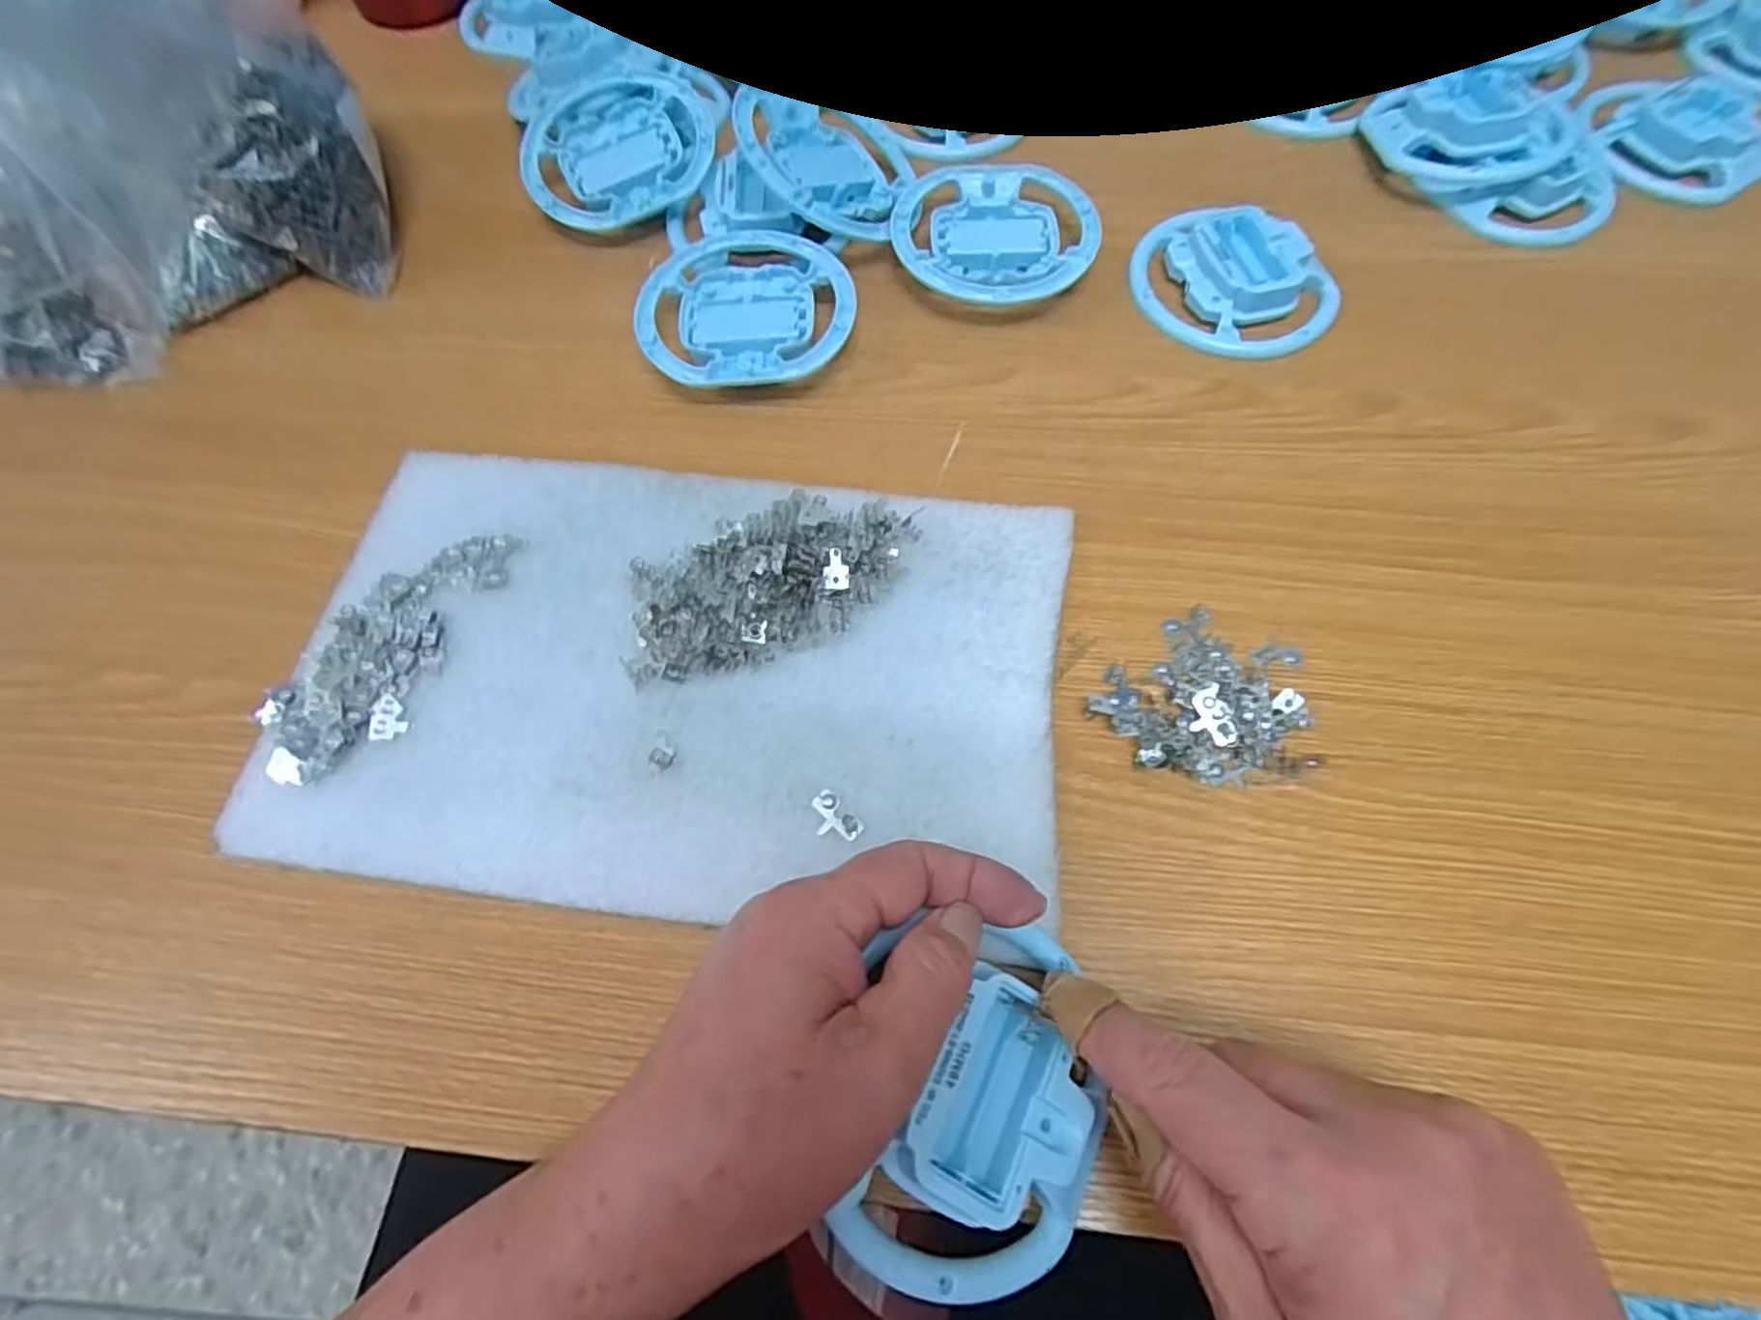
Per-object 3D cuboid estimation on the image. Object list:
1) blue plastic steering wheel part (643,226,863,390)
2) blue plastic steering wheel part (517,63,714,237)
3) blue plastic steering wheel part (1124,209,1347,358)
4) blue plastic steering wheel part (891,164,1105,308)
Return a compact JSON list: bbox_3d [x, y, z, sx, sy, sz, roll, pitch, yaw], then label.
[{"bbox_3d":[-0.067,-0.175,0.380,0.101,0.023,0.098,0,64,0],"label":"blue plastic steering wheel part"},{"bbox_3d":[-0.144,-0.283,0.415,0.100,0.017,0.105,-17,65,-8],"label":"blue plastic steering wheel part"},{"bbox_3d":[0.176,-0.193,0.384,0.085,0.020,0.097,-33,68,-15],"label":"blue plastic steering wheel part"},{"bbox_3d":[0.059,-0.219,0.397,0.101,0.023,0.098,4,64,2],"label":"blue plastic steering wheel part"}]

